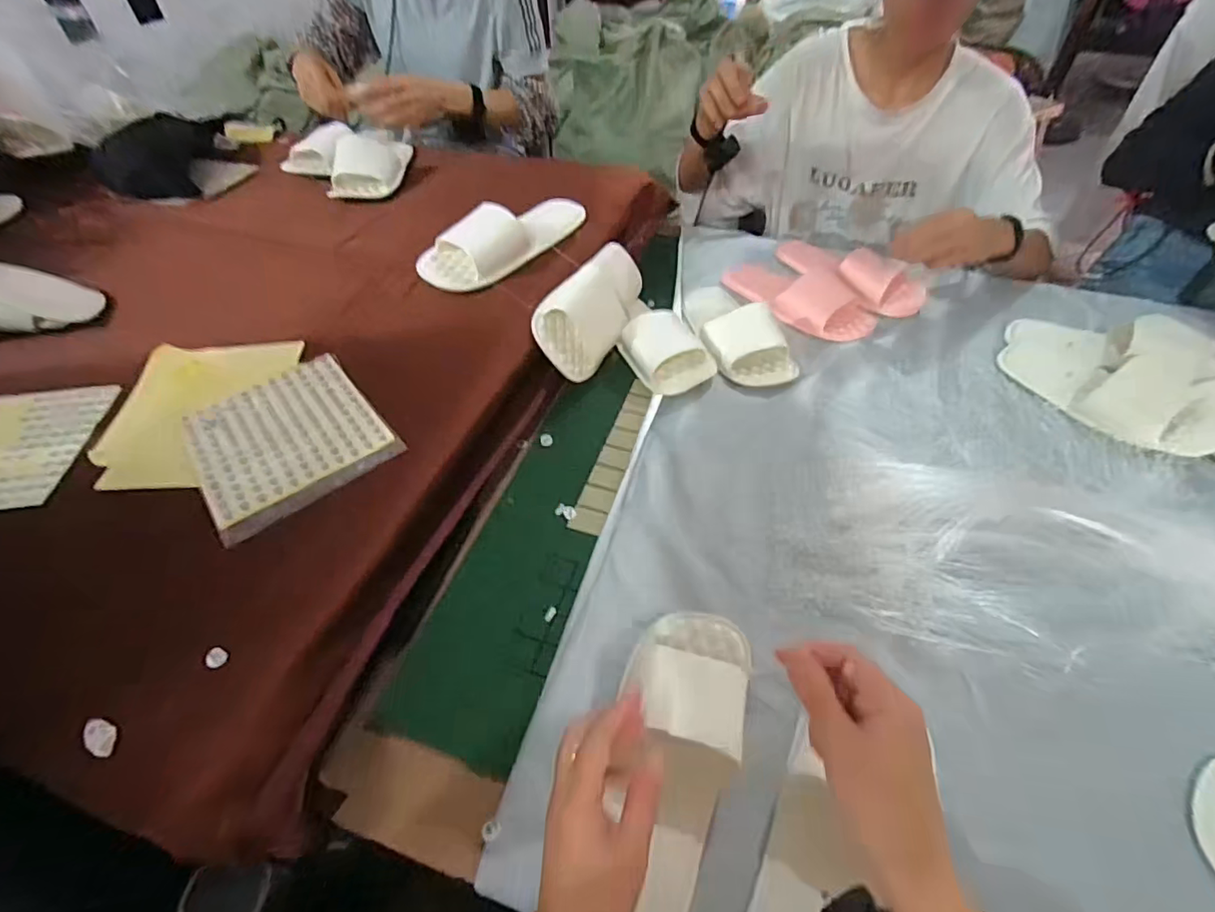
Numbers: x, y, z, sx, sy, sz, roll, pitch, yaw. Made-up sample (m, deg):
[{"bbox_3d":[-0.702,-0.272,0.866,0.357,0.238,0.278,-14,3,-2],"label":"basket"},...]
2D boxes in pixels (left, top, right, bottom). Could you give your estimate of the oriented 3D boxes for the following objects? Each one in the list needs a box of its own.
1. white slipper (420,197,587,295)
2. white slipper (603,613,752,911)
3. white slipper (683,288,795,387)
[{"bbox_3d":[-0.135,-0.299,0.729,0.090,0.071,0.235,31,56,25],"label":"white slipper"},{"bbox_3d":[0.057,0.226,0.415,0.093,0.065,0.219,7,62,8],"label":"white slipper"},{"bbox_3d":[0.167,-0.187,0.756,0.100,0.053,0.219,-15,50,-11],"label":"white slipper"}]

